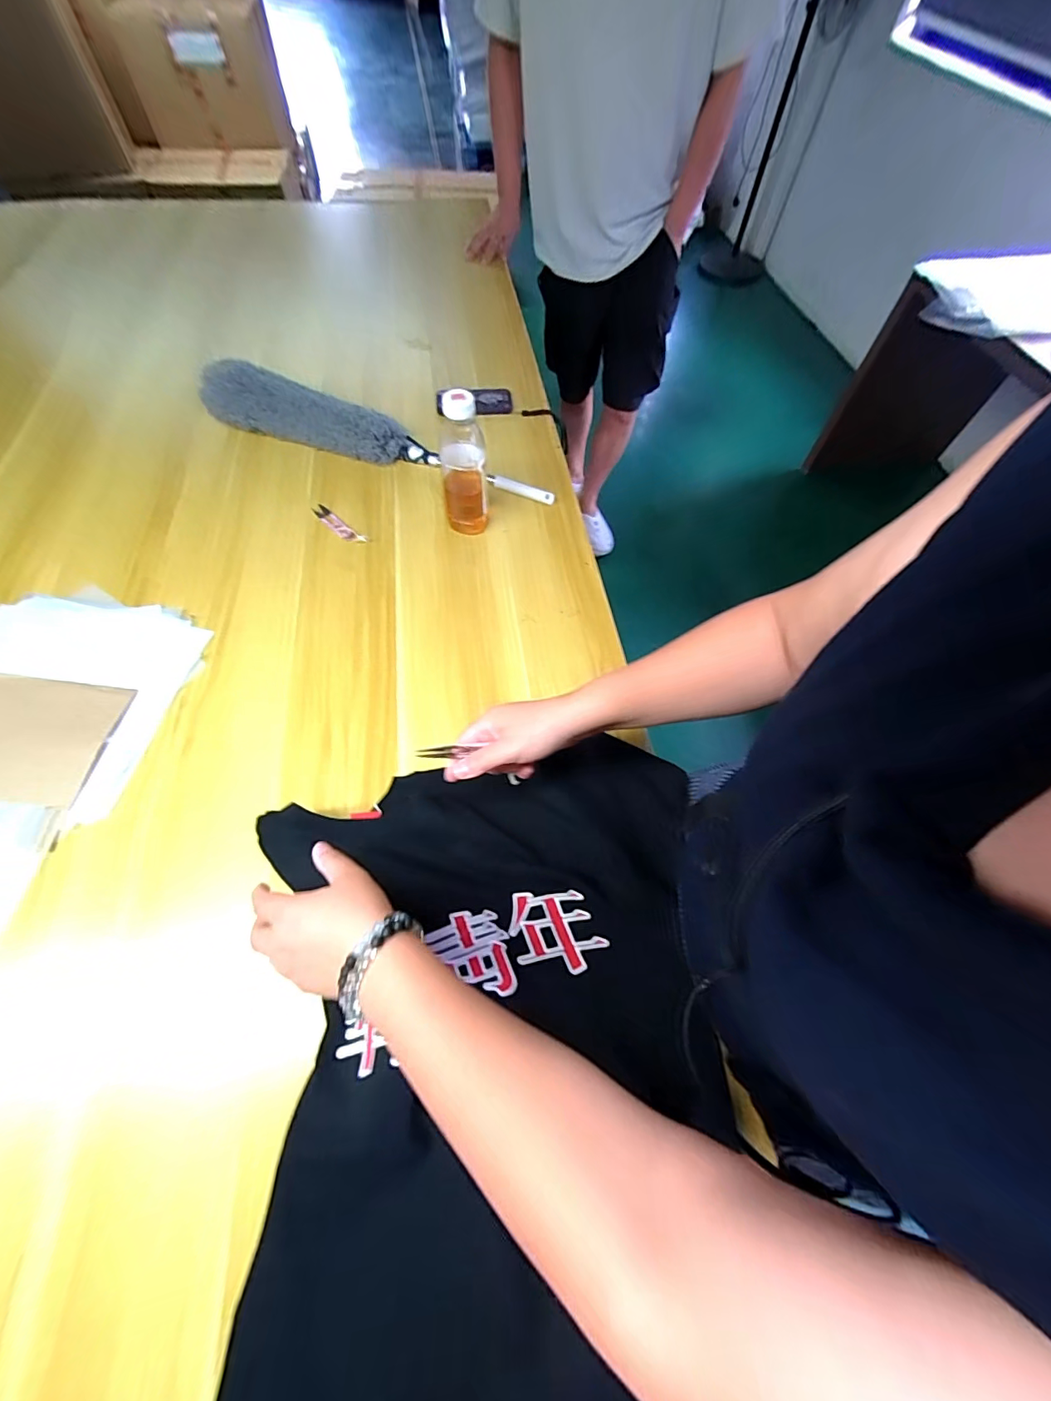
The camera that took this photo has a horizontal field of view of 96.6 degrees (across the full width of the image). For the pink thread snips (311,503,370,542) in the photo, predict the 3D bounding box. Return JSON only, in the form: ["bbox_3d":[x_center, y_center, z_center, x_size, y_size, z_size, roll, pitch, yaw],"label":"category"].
[{"bbox_3d":[-0.309,-0.290,0.769,0.126,0.011,0.027,39,68,16],"label":"pink thread snips"}]

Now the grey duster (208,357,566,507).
[{"bbox_3d":[-0.250,-0.473,0.818,0.622,0.122,0.067,14,63,5],"label":"grey duster"}]

